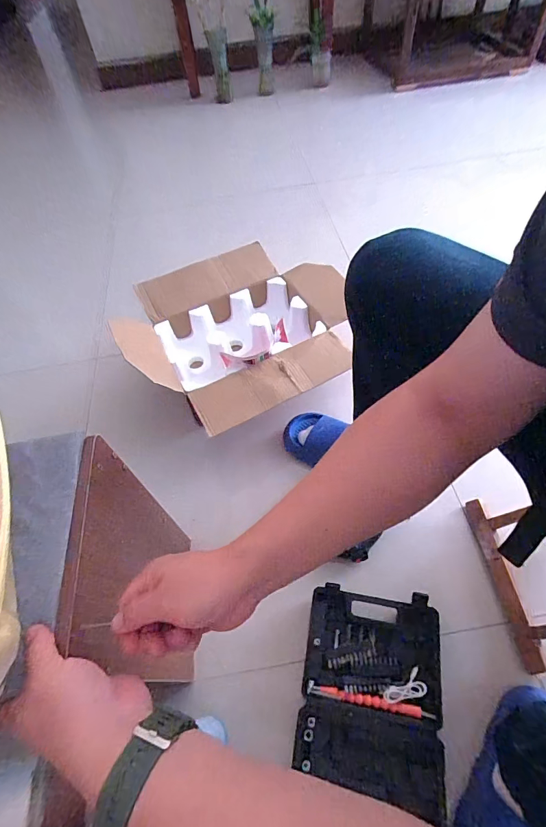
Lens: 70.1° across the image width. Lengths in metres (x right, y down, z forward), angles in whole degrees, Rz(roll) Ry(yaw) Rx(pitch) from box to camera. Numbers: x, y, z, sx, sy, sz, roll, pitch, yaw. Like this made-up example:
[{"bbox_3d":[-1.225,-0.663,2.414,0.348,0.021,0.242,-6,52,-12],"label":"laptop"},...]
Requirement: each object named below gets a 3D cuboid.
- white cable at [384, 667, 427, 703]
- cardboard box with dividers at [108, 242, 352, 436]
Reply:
[{"bbox_3d":[0.205,0.427,0.598,0.067,0.006,0.033,-28,58,-14],"label":"white cable"},{"bbox_3d":[-0.063,-0.210,0.931,0.549,0.206,0.499,-30,58,-16],"label":"cardboard box with dividers"}]

